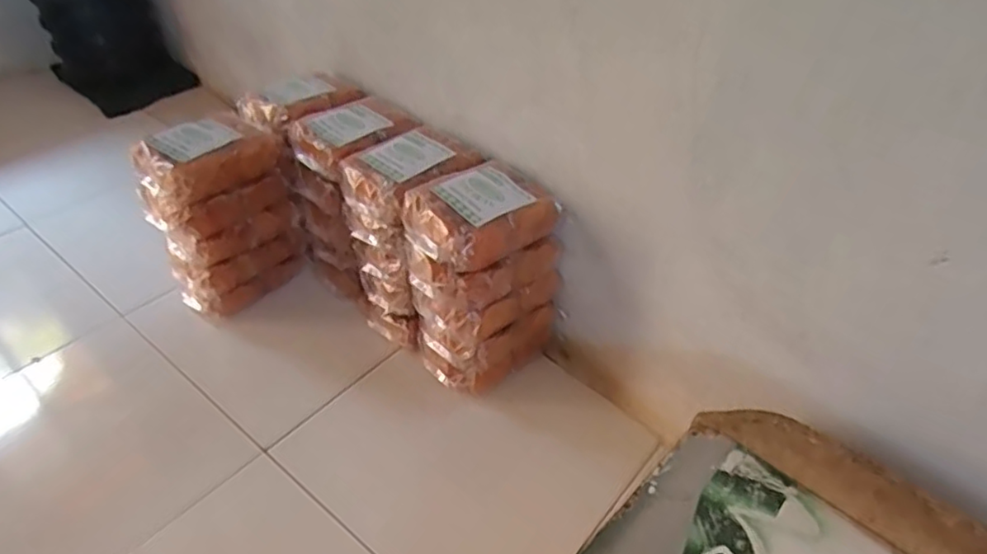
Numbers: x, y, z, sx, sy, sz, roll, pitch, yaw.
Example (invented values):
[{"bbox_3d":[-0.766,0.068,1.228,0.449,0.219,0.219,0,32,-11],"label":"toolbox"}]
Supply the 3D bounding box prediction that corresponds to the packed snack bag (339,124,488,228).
[{"bbox_3d":[-0.120,-0.142,0.868,0.149,0.076,0.160,31,49,31],"label":"packed snack bag"}]

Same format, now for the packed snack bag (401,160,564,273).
[{"bbox_3d":[-0.019,-0.081,0.796,0.174,0.060,0.126,-30,48,-31],"label":"packed snack bag"}]

